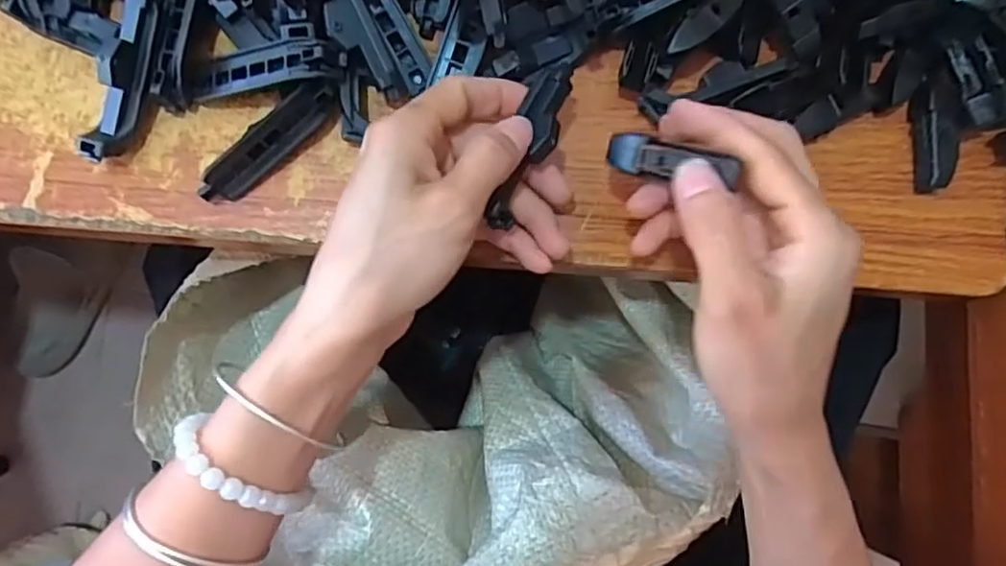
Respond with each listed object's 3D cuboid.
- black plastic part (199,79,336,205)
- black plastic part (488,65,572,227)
[{"bbox_3d":[-0.103,-0.062,0.276,0.072,0.016,0.014,-41,88,-8],"label":"black plastic part"},{"bbox_3d":[0.012,-0.058,0.260,0.017,0.010,0.072,22,77,-2],"label":"black plastic part"}]

